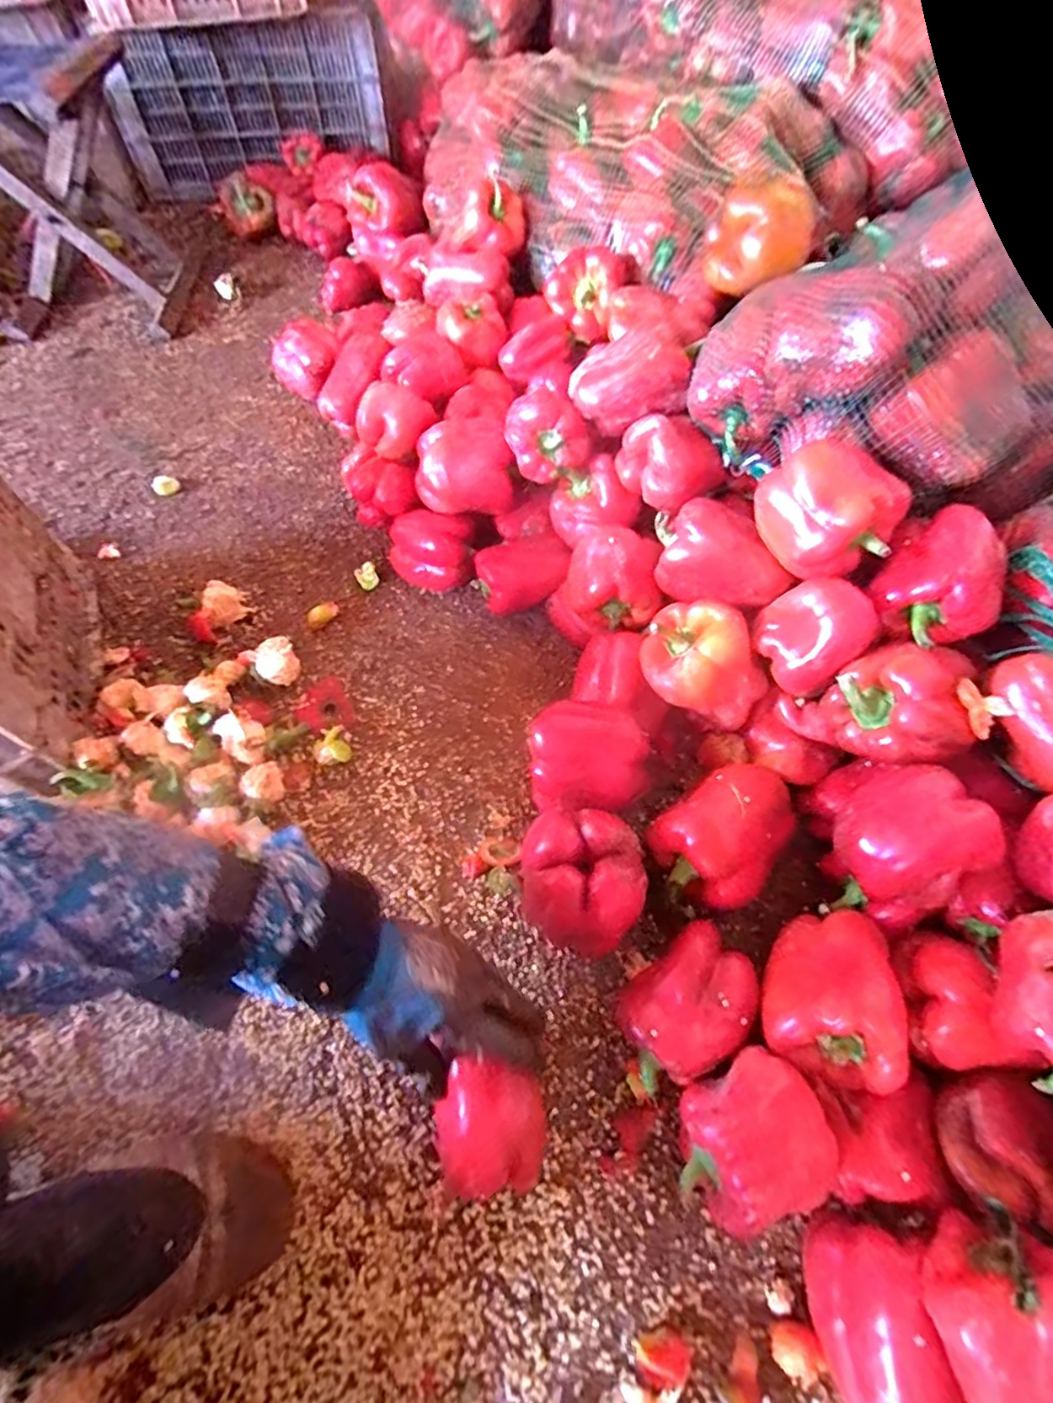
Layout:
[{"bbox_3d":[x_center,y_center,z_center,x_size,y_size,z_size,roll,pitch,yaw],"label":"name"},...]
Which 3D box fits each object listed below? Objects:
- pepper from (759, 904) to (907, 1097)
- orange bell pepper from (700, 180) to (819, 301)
[{"bbox_3d":[0.221,0.213,0.448,0.084,0.073,0.117,5,60,3],"label":"pepper"},{"bbox_3d":[0.252,-0.500,0.653,0.111,0.070,0.107,12,61,7],"label":"orange bell pepper"}]

